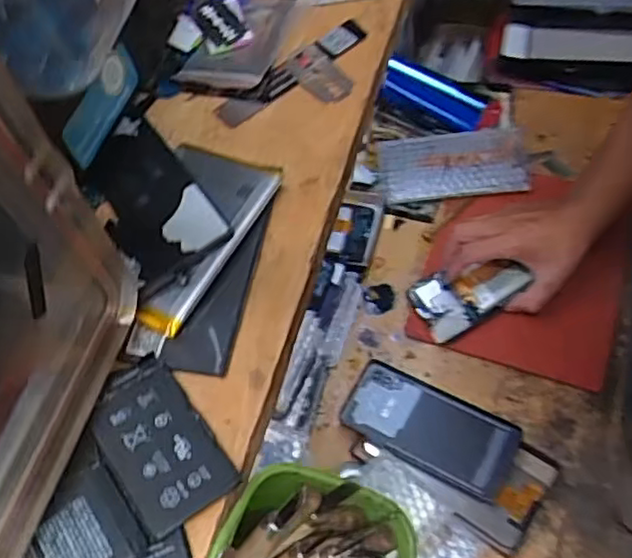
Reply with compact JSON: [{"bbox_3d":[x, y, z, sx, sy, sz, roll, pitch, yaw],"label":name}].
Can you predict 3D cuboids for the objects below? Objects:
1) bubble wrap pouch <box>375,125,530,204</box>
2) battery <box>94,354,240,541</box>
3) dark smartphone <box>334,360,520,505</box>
[{"bbox_3d":[0.162,-0.137,0.787,0.171,0.030,0.085,-2,58,5],"label":"bubble wrap pouch"},{"bbox_3d":[-0.061,0.062,0.257,0.036,0.004,0.064,-33,64,-16],"label":"battery"},{"bbox_3d":[0.108,0.142,0.641,0.163,0.018,0.078,24,64,19],"label":"dark smartphone"}]

